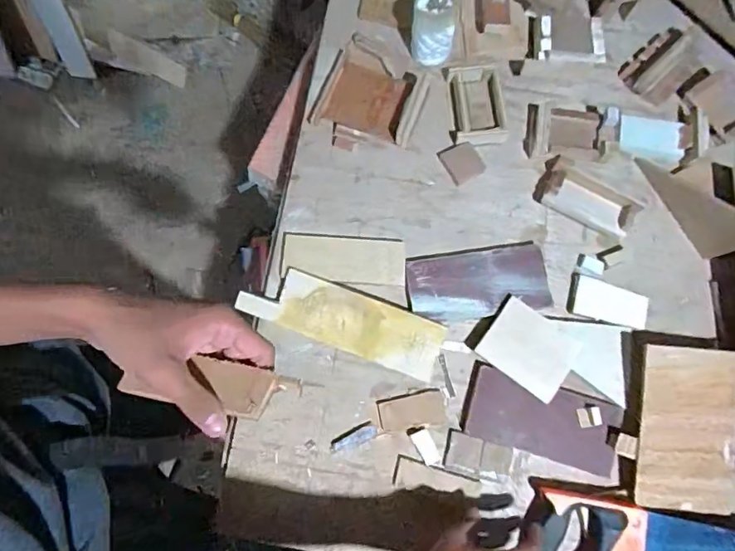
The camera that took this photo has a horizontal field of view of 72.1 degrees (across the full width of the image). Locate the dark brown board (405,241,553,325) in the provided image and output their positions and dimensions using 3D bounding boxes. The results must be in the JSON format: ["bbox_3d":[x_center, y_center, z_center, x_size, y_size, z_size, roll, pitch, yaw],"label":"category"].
[{"bbox_3d":[0.152,0.008,0.703,0.191,0.013,0.099,-9,75,-2],"label":"dark brown board"}]

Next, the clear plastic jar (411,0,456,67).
[{"bbox_3d":[0.099,-0.369,0.742,0.066,0.082,0.050,9,73,2],"label":"clear plastic jar"}]

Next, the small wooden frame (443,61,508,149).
[{"bbox_3d":[0.168,-0.264,0.779,0.077,0.034,0.138,-5,75,-1],"label":"small wooden frame"}]

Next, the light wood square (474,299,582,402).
[{"bbox_3d":[0.216,0.097,0.677,0.114,0.012,0.092,36,78,9],"label":"light wood square"}]

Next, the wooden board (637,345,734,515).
[{"bbox_3d":[0.409,0.196,0.639,0.134,0.005,0.203,5,89,-8],"label":"wooden board"}]

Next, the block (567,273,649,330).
[{"bbox_3d":[0.332,0.037,0.696,0.103,0.010,0.057,16,75,4],"label":"block"}]

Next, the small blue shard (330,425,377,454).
[{"bbox_3d":[-0.018,0.217,0.668,0.065,0.005,0.018,-23,76,-6],"label":"small blue shard"}]

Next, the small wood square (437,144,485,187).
[{"bbox_3d":[0.142,-0.169,0.757,0.051,0.014,0.058,-31,77,-8],"label":"small wood square"}]

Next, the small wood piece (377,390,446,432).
[{"bbox_3d":[0.060,0.181,0.674,0.086,0.004,0.044,-7,75,-2],"label":"small wood piece"}]

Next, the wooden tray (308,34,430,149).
[{"bbox_3d":[0.011,-0.286,0.770,0.153,0.024,0.158,21,76,5],"label":"wooden tray"}]

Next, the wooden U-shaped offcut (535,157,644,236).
[{"bbox_3d":[0.317,-0.113,0.726,0.138,0.022,0.071,27,77,7],"label":"wooden U-shaped offcut"}]

